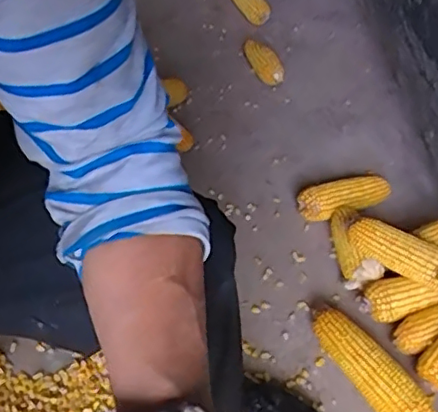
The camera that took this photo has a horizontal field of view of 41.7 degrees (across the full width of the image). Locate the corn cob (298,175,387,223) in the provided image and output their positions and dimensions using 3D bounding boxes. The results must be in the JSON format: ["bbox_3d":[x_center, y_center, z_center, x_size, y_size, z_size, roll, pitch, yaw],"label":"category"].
[{"bbox_3d":[0.213,-0.013,0.967,0.153,0.061,0.061,-8,48,-12],"label":"corn cob"}]

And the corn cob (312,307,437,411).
[{"bbox_3d":[0.198,0.218,0.767,0.057,0.062,0.202,-23,53,-24],"label":"corn cob"}]

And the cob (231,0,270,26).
[{"bbox_3d":[0.067,-0.511,1.425,0.054,0.048,0.184,-15,50,-19],"label":"cob"}]

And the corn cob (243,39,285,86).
[{"bbox_3d":[0.096,-0.317,1.252,0.052,0.048,0.141,-16,50,-19],"label":"corn cob"}]

